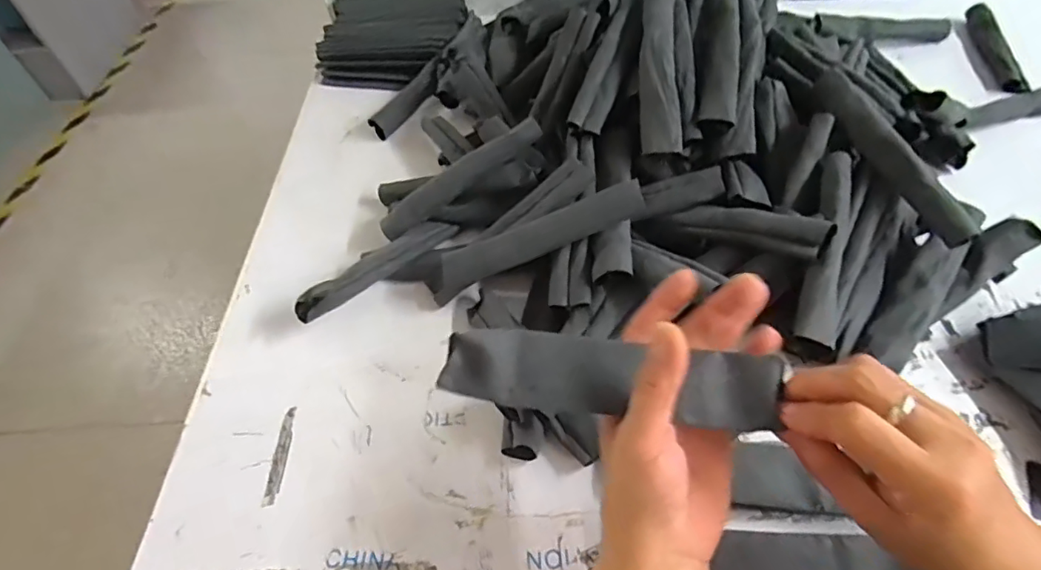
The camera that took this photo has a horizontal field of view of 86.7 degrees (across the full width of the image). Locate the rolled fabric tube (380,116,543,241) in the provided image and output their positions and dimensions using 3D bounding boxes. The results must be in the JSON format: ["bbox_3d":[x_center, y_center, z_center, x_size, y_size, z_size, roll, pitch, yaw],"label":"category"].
[{"bbox_3d":[-0.060,-0.107,0.558,0.185,0.025,0.026,-34,58,7],"label":"rolled fabric tube"}]

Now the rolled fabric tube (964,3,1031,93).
[{"bbox_3d":[0.616,-0.312,0.719,0.025,0.019,0.206,9,56,7],"label":"rolled fabric tube"}]

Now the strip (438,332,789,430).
[{"bbox_3d":[0.049,0.050,0.298,0.178,0.013,0.039,5,70,4],"label":"strip"}]

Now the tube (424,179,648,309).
[{"bbox_3d":[0.006,-0.038,0.492,0.213,0.032,0.031,-22,54,17],"label":"tube"}]

